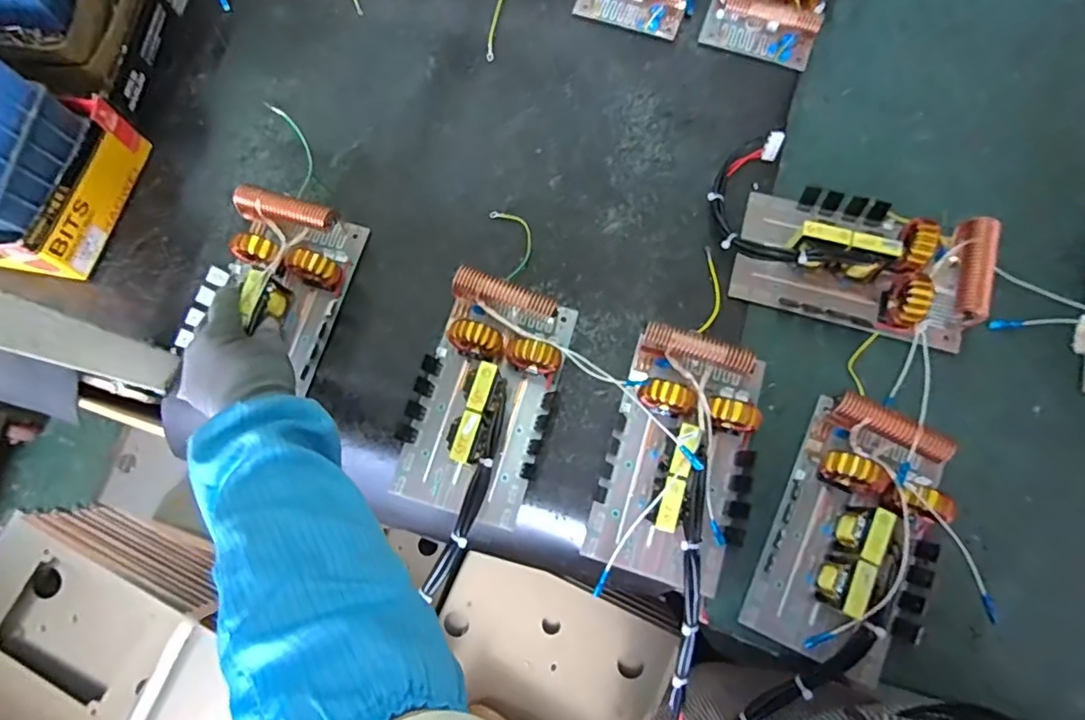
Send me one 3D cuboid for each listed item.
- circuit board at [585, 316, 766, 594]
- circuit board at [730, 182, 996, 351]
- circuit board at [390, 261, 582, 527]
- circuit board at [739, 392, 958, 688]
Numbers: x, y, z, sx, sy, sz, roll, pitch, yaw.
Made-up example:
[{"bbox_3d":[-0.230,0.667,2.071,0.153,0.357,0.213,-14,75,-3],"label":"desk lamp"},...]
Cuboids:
[{"bbox_3d":[0.127,0.084,0.501,0.129,0.056,0.224,17,75,7],"label":"circuit board"},{"bbox_3d":[0.316,-0.101,0.548,0.230,0.057,0.144,19,75,7],"label":"circuit board"},{"bbox_3d":[-0.054,0.030,0.523,0.127,0.055,0.227,15,75,6],"label":"circuit board"},{"bbox_3d":[0.279,0.157,0.486,0.135,0.068,0.219,24,76,8],"label":"circuit board"}]

